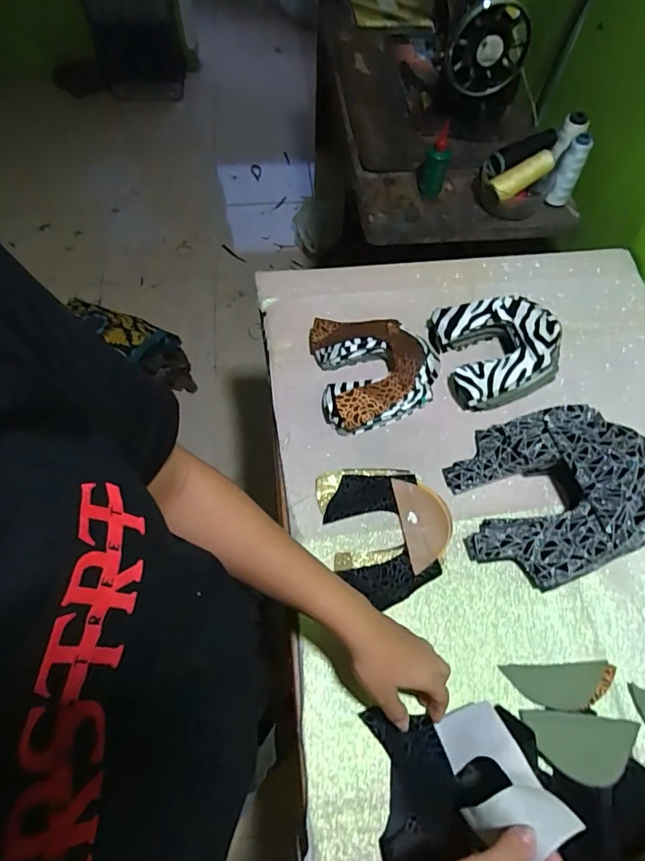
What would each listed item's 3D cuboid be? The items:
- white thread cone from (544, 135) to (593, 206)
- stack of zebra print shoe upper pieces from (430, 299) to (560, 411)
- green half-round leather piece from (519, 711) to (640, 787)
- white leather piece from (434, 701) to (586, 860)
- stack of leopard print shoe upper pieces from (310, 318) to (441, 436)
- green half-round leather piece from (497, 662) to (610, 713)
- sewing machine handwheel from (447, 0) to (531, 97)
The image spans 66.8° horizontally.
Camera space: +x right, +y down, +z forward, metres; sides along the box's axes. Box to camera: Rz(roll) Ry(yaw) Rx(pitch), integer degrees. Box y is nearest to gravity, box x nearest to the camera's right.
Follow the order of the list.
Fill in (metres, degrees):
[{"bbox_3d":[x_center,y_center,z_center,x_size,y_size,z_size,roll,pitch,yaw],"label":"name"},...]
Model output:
[{"bbox_3d":[0.419,-0.437,0.834,0.043,0.111,0.038,28,64,13],"label":"white thread cone"},{"bbox_3d":[0.246,-0.118,0.682,0.154,0.067,0.167,-8,62,-6],"label":"stack of zebra print shoe upper pieces"},{"bbox_3d":[0.253,0.304,0.468,0.107,0.008,0.056,5,47,0],"label":"green half-round leather piece"},{"bbox_3d":[0.143,0.287,0.403,0.063,0.141,0.037,-17,97,-10],"label":"white leather piece"},{"bbox_3d":[0.076,-0.086,0.676,0.166,0.039,0.169,-8,62,-6],"label":"stack of leopard print shoe upper pieces"},{"bbox_3d":[0.240,0.262,0.501,0.103,0.004,0.042,-4,55,3],"label":"green half-round leather piece"},{"bbox_3d":[0.277,-0.638,0.817,0.135,0.133,0.039,-14,63,-10],"label":"sewing machine handwheel"}]

